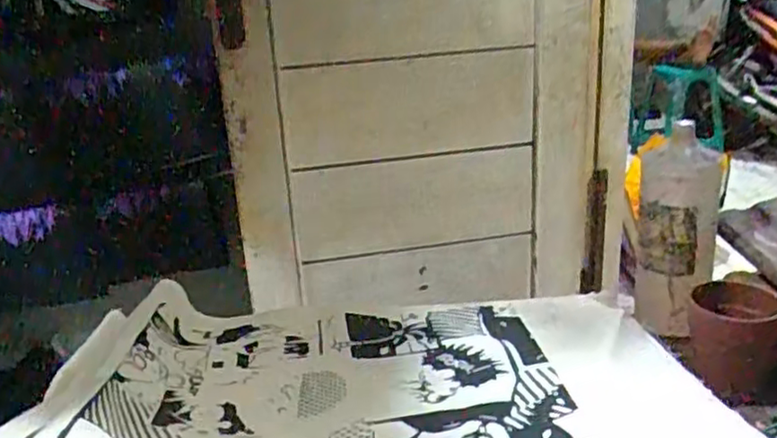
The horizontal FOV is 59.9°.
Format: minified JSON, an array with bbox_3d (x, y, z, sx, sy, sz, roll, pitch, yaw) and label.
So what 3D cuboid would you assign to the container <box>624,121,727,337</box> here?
[{"bbox_3d":[0.313,0.021,0.748,0.084,0.207,0.072,12,25,35],"label":"container"}]

